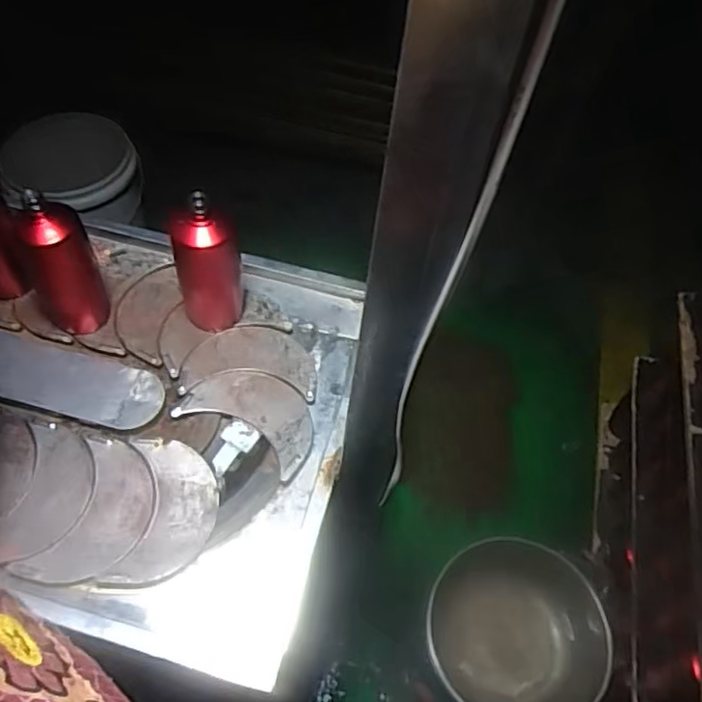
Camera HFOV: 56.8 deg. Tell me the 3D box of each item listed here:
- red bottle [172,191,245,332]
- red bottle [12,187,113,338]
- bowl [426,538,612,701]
[{"bbox_3d":[-0.193,-0.126,0.860,0.089,0.191,0.098,-6,57,-10],"label":"red bottle"},{"bbox_3d":[-0.371,-0.110,0.826,0.080,0.195,0.068,-8,57,-11],"label":"red bottle"},{"bbox_3d":[0.313,0.542,1.258,0.296,0.162,0.342,8,56,0],"label":"bowl"}]

